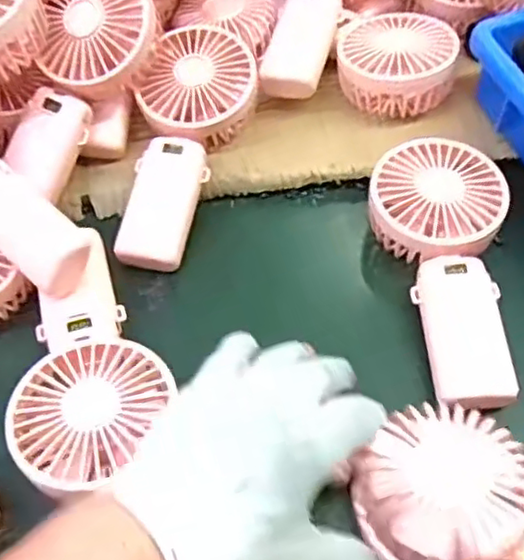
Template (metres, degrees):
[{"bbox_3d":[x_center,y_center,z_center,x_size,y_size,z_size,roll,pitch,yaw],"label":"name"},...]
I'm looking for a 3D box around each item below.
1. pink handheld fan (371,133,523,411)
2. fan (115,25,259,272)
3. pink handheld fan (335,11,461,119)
[{"bbox_3d":[0.116,-0.011,0.412,0.086,0.034,0.184,-1,54,1],"label":"pink handheld fan"},{"bbox_3d":[-0.056,-0.097,0.459,0.081,0.040,0.185,10,74,9],"label":"fan"},{"bbox_3d":[0.101,-0.163,0.500,0.087,0.038,0.081,-1,54,1],"label":"pink handheld fan"}]

